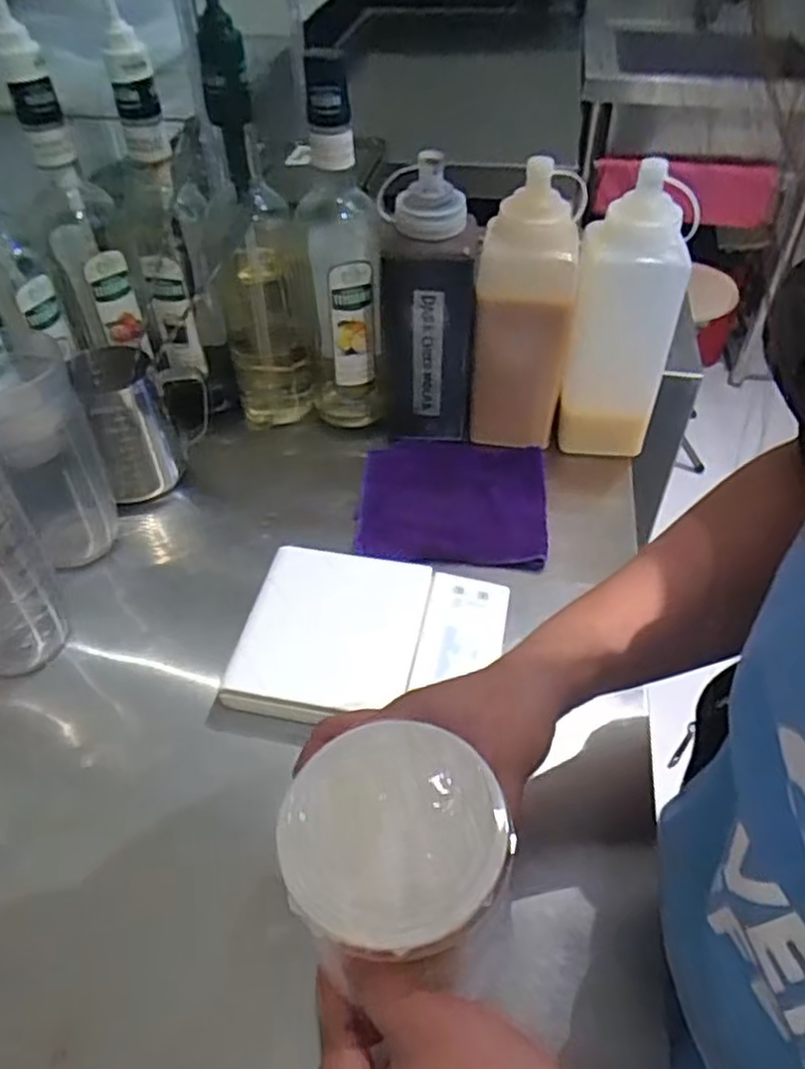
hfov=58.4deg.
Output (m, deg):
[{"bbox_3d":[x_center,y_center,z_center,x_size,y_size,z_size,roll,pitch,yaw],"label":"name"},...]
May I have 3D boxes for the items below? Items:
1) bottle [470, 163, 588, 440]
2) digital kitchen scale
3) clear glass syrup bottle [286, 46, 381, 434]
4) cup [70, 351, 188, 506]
[{"bbox_3d":[0.103,-0.178,0.610,0.073,0.227,0.076,10,47,12],"label":"bottle"},{"bbox_3d":[-0.023,0.074,0.511,0.176,0.027,0.135,9,47,10],"label":"digital kitchen scale"},{"bbox_3d":[-0.053,-0.236,0.624,0.063,0.302,0.076,-4,46,-2],"label":"clear glass syrup bottle"},{"bbox_3d":[-0.238,-0.096,0.629,0.069,0.115,0.080,-23,49,-20],"label":"cup"}]

